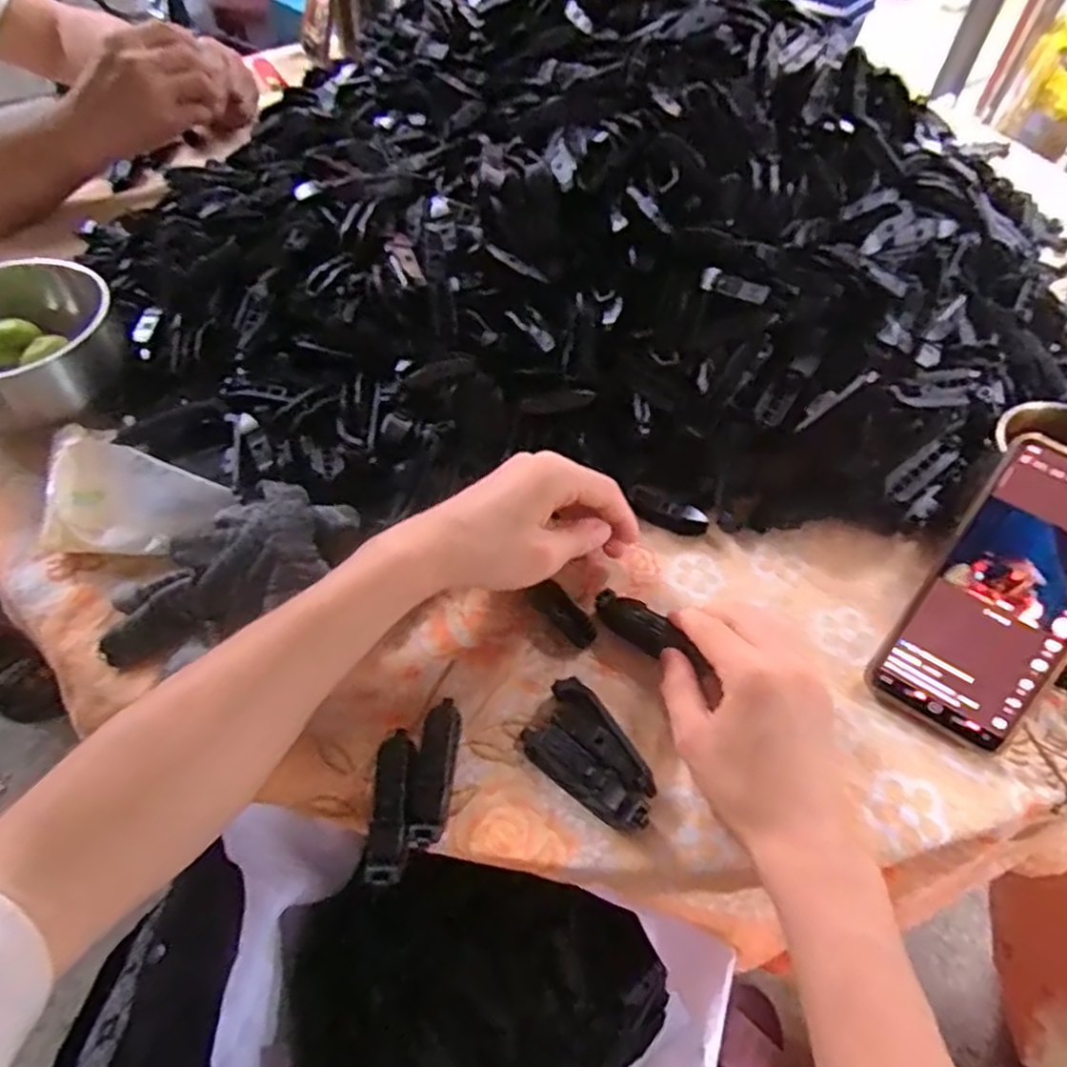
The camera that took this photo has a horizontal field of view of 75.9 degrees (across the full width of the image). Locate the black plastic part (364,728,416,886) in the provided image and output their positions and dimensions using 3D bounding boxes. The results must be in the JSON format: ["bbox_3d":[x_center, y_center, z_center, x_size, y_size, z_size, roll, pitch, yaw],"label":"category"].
[{"bbox_3d":[-0.069,0.131,0.337,0.018,0.018,0.073,3,54,0],"label":"black plastic part"}]

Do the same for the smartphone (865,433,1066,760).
[{"bbox_3d":[0.262,0.035,0.377,0.078,0.011,0.166,31,99,19],"label":"smartphone"}]

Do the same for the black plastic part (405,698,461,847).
[{"bbox_3d":[-0.050,0.118,0.347,0.019,0.016,0.074,6,54,3],"label":"black plastic part"}]

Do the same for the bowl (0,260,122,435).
[{"bbox_3d":[-0.345,-0.123,0.467,0.120,0.065,0.120,1,54,-1],"label":"bowl"}]

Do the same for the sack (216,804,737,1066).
[{"bbox_3d":[-0.053,0.326,0.463,0.311,0.180,0.195,11,55,6],"label":"sack"}]

